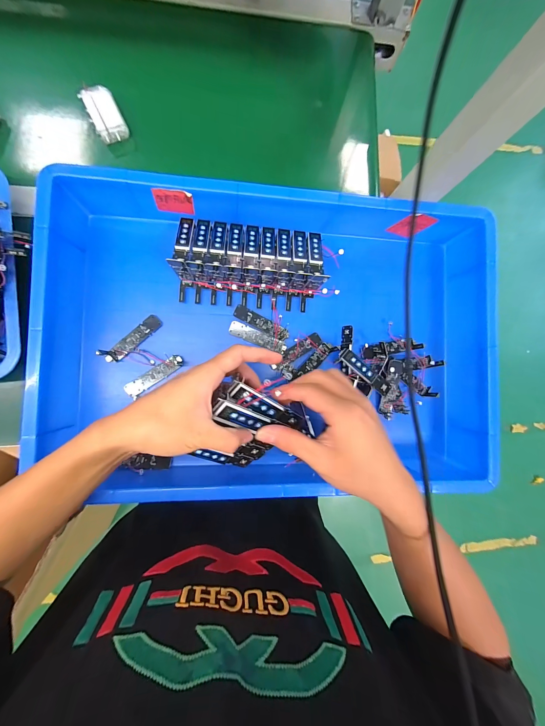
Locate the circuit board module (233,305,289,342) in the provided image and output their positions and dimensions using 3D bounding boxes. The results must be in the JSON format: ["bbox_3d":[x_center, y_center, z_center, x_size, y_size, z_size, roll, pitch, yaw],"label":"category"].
[{"bbox_3d":[-0.015,-0.054,0.376,0.078,0.004,0.020,28,84,-4],"label":"circuit board module"}]

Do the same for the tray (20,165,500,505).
[{"bbox_3d":[0.011,-0.025,0.363,0.554,0.094,0.369,5,86,-6],"label":"tray"}]

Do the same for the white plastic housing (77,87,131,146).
[{"bbox_3d":[-0.226,-0.336,0.369,0.040,0.019,0.063,-27,90,-8],"label":"white plastic housing"}]

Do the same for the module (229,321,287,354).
[{"bbox_3d":[-0.020,-0.035,0.375,0.079,0.009,0.020,21,84,-5],"label":"module"}]

